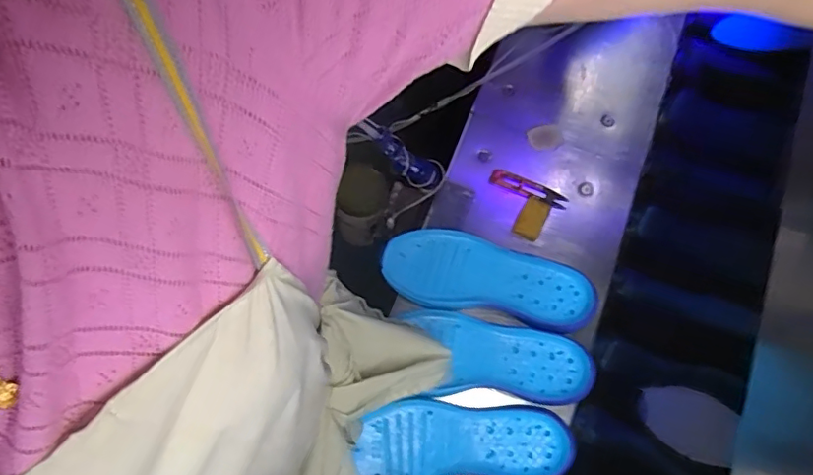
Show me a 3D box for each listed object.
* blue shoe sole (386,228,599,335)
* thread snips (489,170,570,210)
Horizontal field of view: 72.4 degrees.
[{"bbox_3d":[0.096,0.049,0.661,0.249,0.035,0.093,12,73,2],"label":"blue shoe sole"},{"bbox_3d":[0.156,-0.061,0.710,0.098,0.006,0.026,24,74,5],"label":"thread snips"}]

